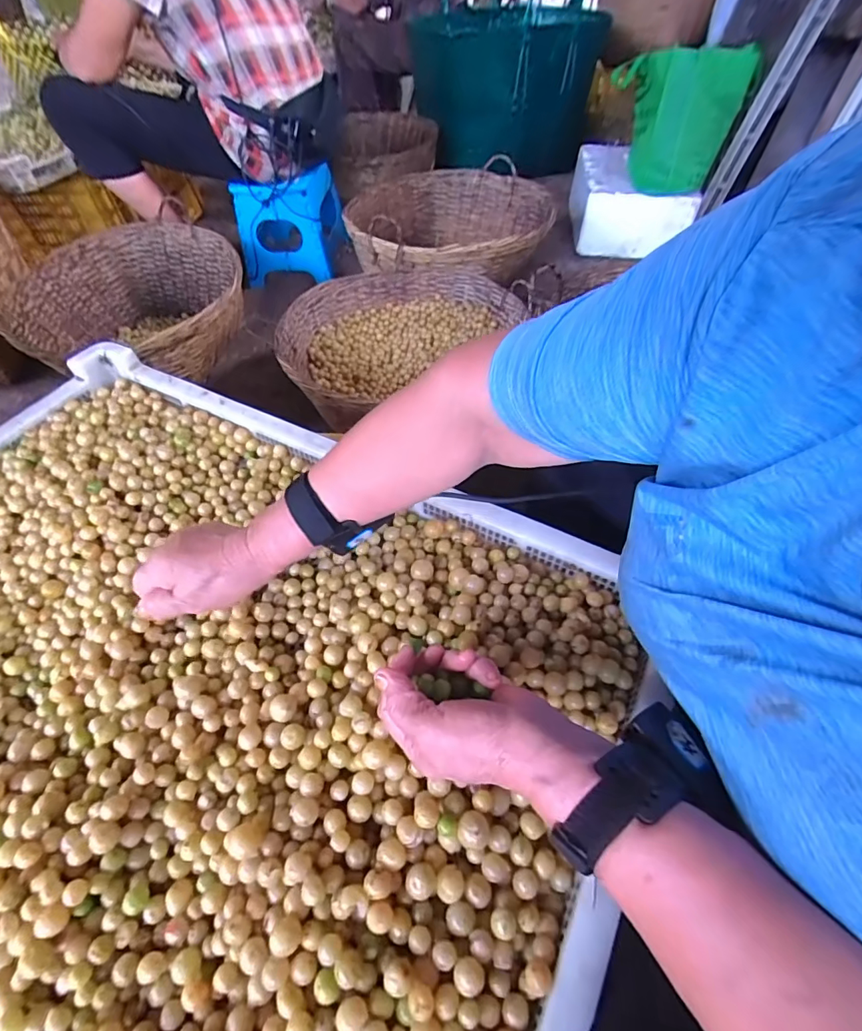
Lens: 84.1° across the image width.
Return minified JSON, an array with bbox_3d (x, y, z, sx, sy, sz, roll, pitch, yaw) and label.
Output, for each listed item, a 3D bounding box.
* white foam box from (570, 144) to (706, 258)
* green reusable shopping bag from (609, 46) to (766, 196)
[{"bbox_3d":[0.572,-0.916,1.390,0.297,0.185,0.289,-1,55,4],"label":"white foam box"},{"bbox_3d":[0.620,-1.020,1.219,0.311,0.262,0.197,18,59,16],"label":"green reusable shopping bag"}]

